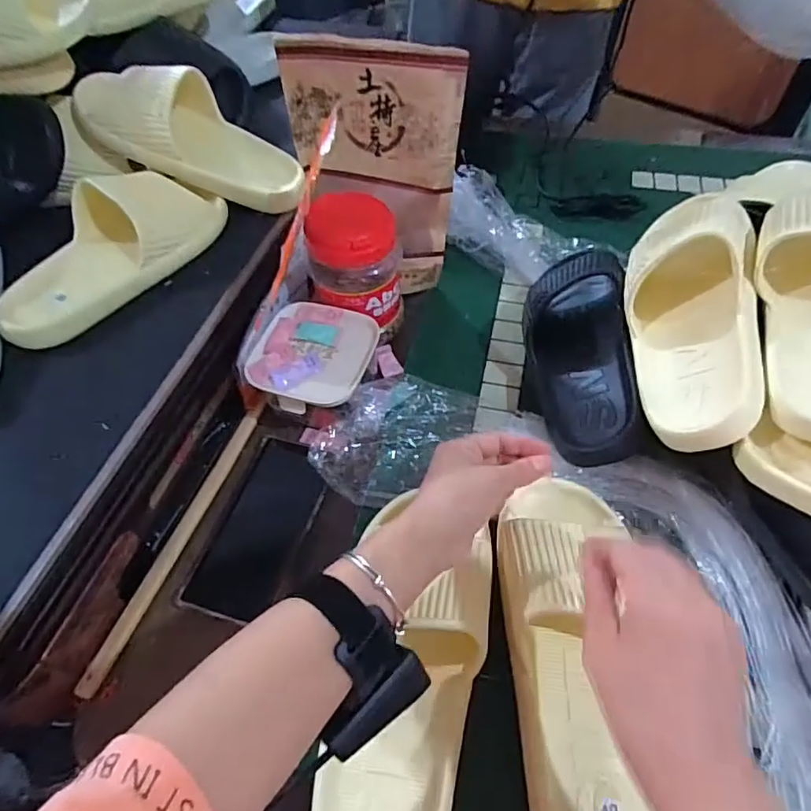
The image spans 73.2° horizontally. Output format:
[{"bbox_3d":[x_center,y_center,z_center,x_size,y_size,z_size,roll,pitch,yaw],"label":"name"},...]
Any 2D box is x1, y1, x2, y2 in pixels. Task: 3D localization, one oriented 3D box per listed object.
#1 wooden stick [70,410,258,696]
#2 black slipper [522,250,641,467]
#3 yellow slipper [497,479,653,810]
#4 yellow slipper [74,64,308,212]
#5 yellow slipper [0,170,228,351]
[{"bbox_3d":[-0.198,0.113,0.480,0.017,0.010,0.267,15,56,11],"label":"wooden stick"},{"bbox_3d":[0.165,-0.060,0.534,0.109,0.063,0.260,-14,54,30],"label":"black slipper"},{"bbox_3d":[0.118,0.163,0.373,0.094,0.060,0.243,-1,62,0],"label":"yellow slipper"},{"bbox_3d":[-0.216,-0.276,0.551,0.235,0.062,0.097,25,55,-11],"label":"yellow slipper"},{"bbox_3d":[-0.275,-0.147,0.500,0.102,0.062,0.226,25,59,18],"label":"yellow slipper"}]

